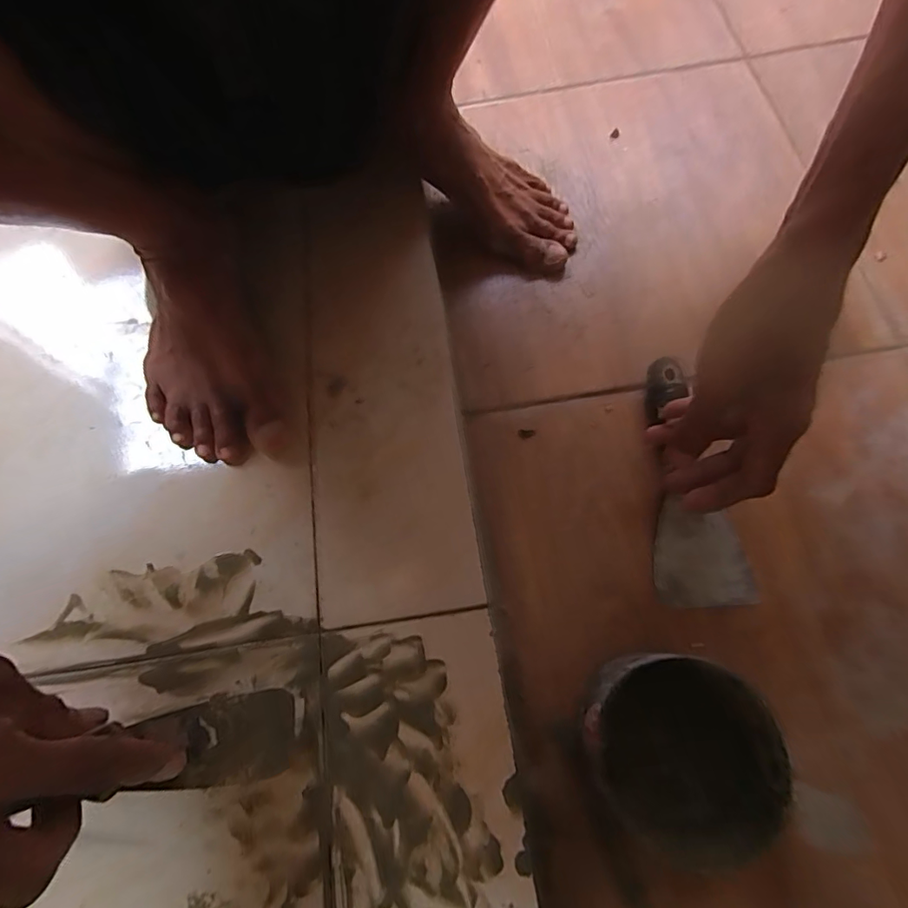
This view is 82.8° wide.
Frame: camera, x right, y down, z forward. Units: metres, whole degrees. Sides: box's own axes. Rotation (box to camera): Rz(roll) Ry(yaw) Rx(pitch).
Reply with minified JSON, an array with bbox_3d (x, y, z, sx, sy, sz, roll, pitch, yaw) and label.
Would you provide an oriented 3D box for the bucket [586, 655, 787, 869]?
[{"bbox_3d":[0.138,0.184,0.322,0.092,0.077,0.106,-12,69,0],"label":"bucket"}]

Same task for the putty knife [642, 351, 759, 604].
[{"bbox_3d":[0.181,0.017,0.413,0.067,0.018,0.202,-6,74,0],"label":"putty knife"}]

